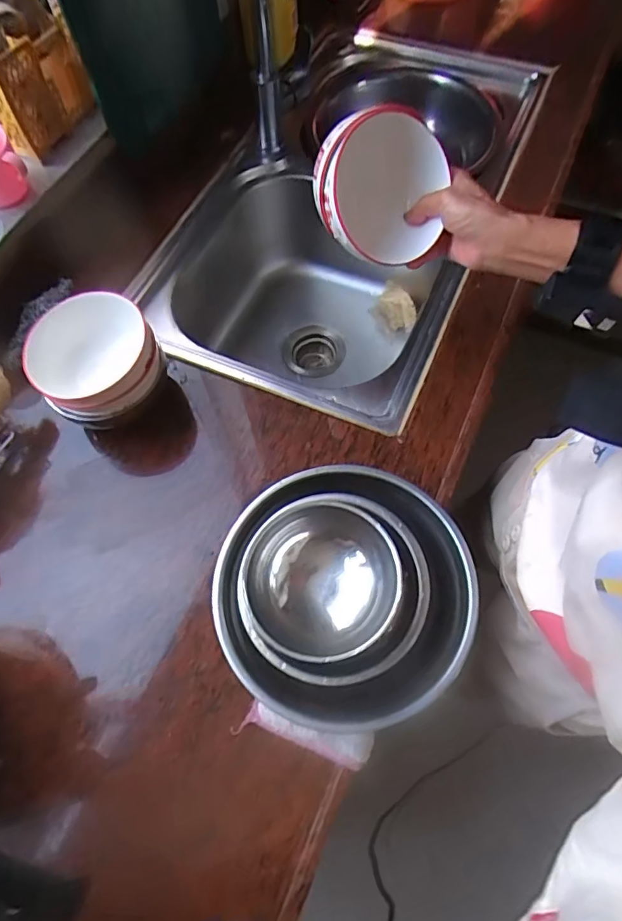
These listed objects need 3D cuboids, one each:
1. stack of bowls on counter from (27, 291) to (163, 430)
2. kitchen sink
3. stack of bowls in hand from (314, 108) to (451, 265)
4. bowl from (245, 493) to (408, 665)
[{"bbox_3d":[-0.233,-0.096,0.570,0.119,0.117,0.126,-40,70,-15],"label":"stack of bowls on counter"},{"bbox_3d":[0.074,-0.378,0.888,0.414,0.273,0.783,21,68,11],"label":"kitchen sink"},{"bbox_3d":[0.064,-0.255,0.477,0.127,0.121,0.080,-10,27,-21],"label":"stack of bowls in hand"},{"bbox_3d":[0.009,0.094,0.399,0.114,0.049,0.116,-1,66,2],"label":"bowl"}]

